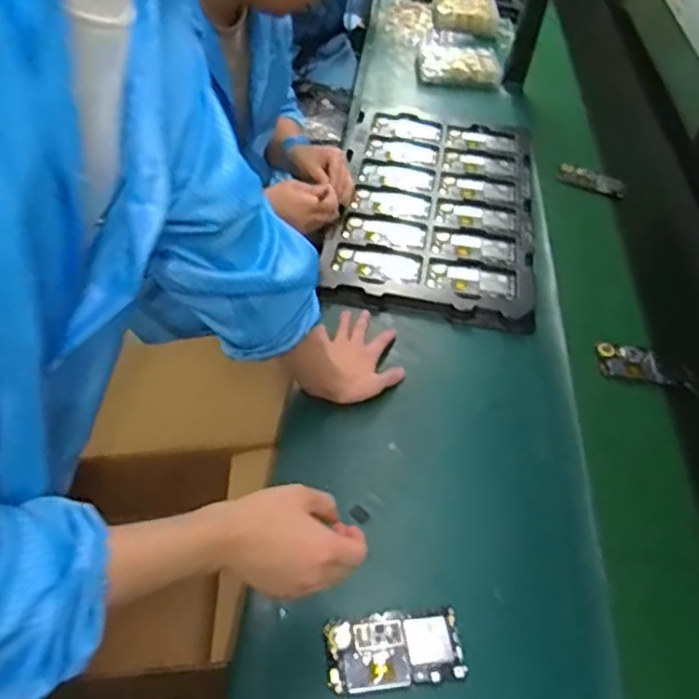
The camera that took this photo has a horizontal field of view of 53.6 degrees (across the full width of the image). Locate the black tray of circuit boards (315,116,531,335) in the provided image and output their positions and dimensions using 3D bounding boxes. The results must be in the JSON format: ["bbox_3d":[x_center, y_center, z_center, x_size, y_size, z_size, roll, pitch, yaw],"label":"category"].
[{"bbox_3d":[0.152,-0.253,1.165,0.308,0.021,0.583,11,46,1],"label":"black tray of circuit boards"}]

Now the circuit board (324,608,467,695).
[{"bbox_3d":[0.043,0.281,0.650,0.125,0.004,0.068,-1,47,-10],"label":"circuit board"}]

